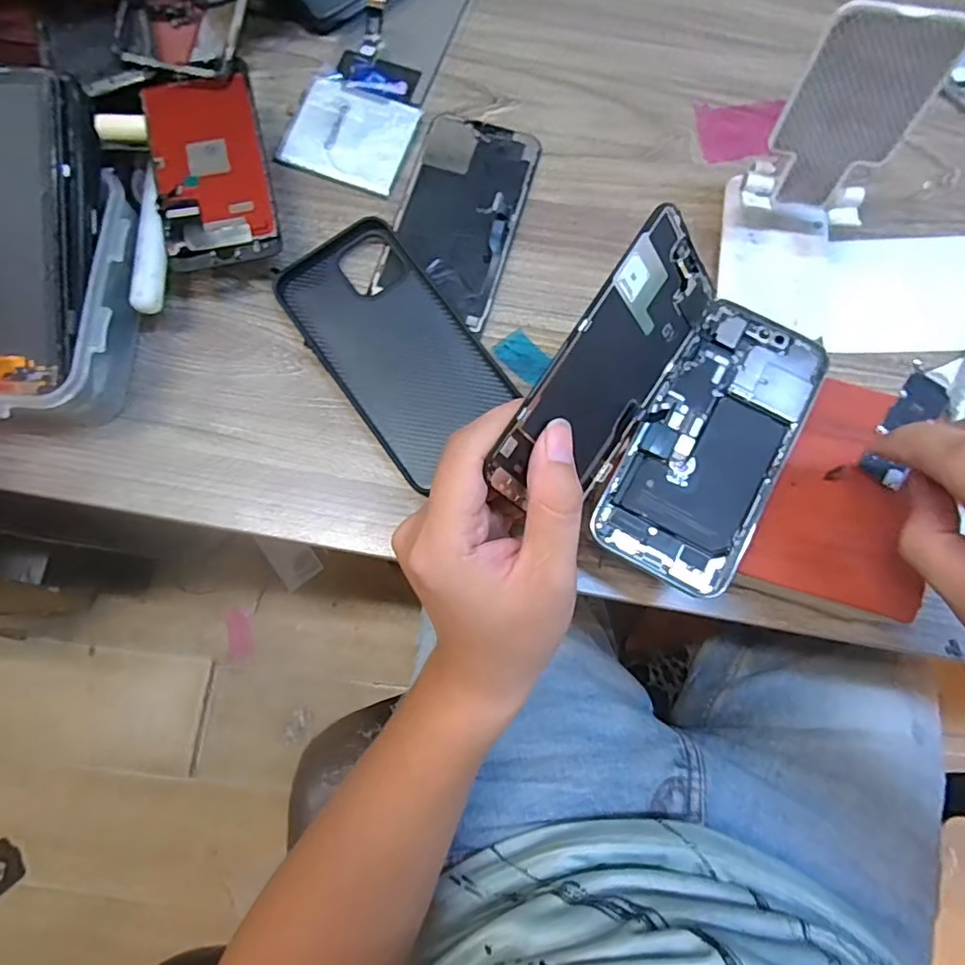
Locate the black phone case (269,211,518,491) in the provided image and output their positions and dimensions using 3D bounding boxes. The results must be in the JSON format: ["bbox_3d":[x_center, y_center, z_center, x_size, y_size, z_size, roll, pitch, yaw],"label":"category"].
[{"bbox_3d":[-0.051,-0.082,0.331,0.082,0.014,0.149,-35,77,-9],"label":"black phone case"}]

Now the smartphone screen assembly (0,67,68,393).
[{"bbox_3d":[-0.242,-0.123,0.279,0.072,0.009,0.153,2,95,1],"label":"smartphone screen assembly"}]

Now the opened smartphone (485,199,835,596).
[{"bbox_3d":[0.094,-0.036,0.260,0.116,0.074,0.147,30,76,8],"label":"opened smartphone"}]

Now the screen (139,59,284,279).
[{"bbox_3d":[-0.157,-0.181,0.327,0.062,0.006,0.119,-14,81,-7],"label":"screen"}]

